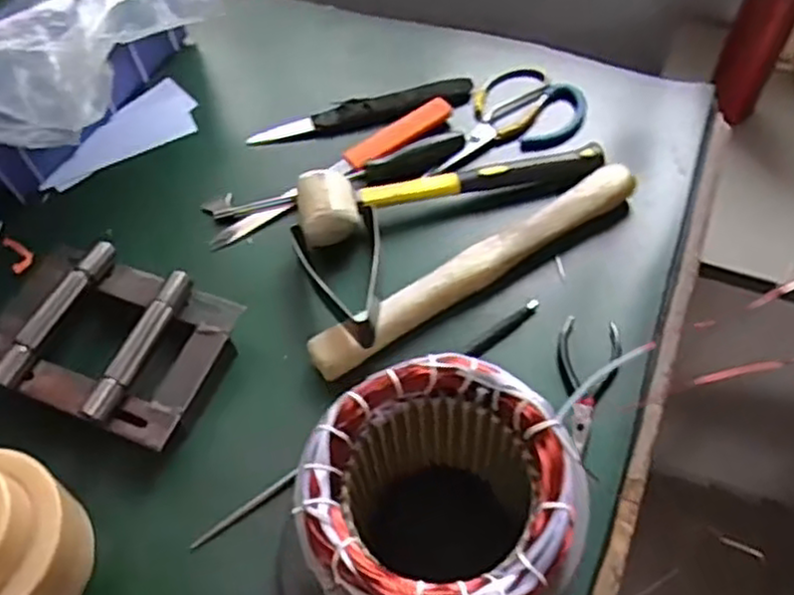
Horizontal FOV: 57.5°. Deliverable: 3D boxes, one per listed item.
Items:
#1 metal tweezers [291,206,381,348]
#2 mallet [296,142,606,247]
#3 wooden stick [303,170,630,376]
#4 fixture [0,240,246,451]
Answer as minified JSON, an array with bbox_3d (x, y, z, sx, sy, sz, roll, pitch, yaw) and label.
[{"bbox_3d":[-0.042,-0.017,0.611,0.077,0.043,0.145,-14,45,-6],"label":"metal tweezers"},{"bbox_3d":[0.049,-0.110,0.666,0.282,0.040,0.057,-15,58,-7],"label":"mallet"},{"bbox_3d":[0.070,-0.027,0.619,0.319,0.027,0.040,-31,61,-16],"label":"wooden stick"},{"bbox_3d":[-0.244,0.032,0.600,0.198,0.051,0.135,18,60,14],"label":"fixture"}]

